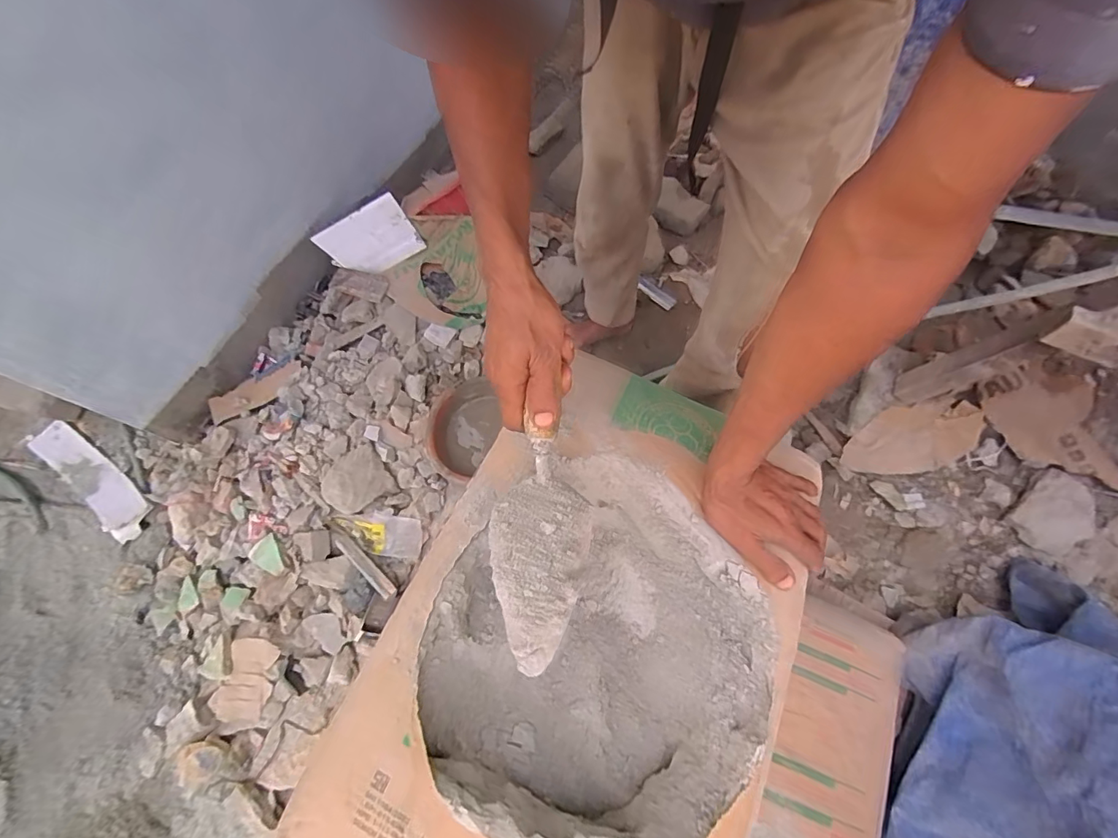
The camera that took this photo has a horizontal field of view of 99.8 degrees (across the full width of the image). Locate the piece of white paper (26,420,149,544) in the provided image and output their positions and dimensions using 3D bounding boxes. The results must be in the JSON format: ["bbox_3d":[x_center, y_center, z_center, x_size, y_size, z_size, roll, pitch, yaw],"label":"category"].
[{"bbox_3d":[-1.331,0.171,1.347,0.489,0.068,0.119,36,74,13],"label":"piece of white paper"}]

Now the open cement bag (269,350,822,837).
[{"bbox_3d":[0.034,0.208,0.478,0.362,0.124,0.535,23,72,9],"label":"open cement bag"}]

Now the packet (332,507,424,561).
[{"bbox_3d":[-0.438,0.272,1.139,0.224,0.032,0.104,9,70,5],"label":"packet"}]

